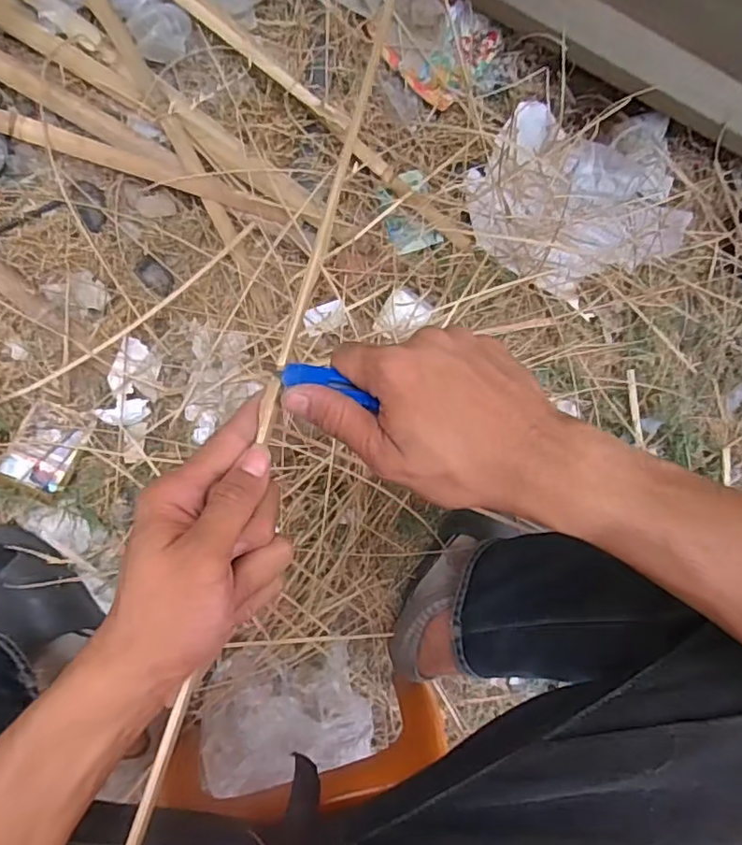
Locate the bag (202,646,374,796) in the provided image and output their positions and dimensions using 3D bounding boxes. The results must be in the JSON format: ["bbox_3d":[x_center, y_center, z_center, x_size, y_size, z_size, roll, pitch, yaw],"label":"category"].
[{"bbox_3d":[-0.099,0.340,0.679,0.194,0.054,0.140,-2,88,-10],"label":"bag"}]

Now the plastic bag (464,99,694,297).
[{"bbox_3d":[0.268,-0.302,0.748,0.295,0.062,0.248,-23,92,-10],"label":"plastic bag"}]

